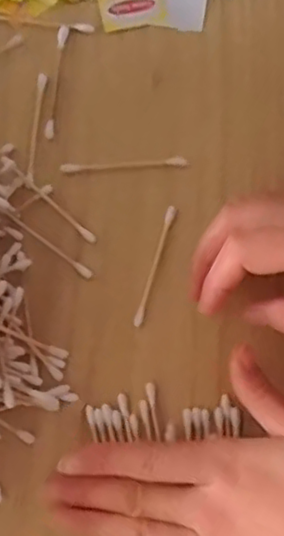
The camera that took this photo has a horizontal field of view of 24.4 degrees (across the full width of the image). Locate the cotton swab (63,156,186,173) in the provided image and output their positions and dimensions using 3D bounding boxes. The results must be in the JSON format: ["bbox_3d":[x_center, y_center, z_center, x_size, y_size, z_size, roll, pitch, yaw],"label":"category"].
[{"bbox_3d":[-0.010,-0.060,0.378,0.072,0.004,0.007,-3,77,1],"label":"cotton swab"}]

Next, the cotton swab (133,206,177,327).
[{"bbox_3d":[0.007,-0.002,0.366,0.005,0.004,0.071,16,78,5],"label":"cotton swab"}]

